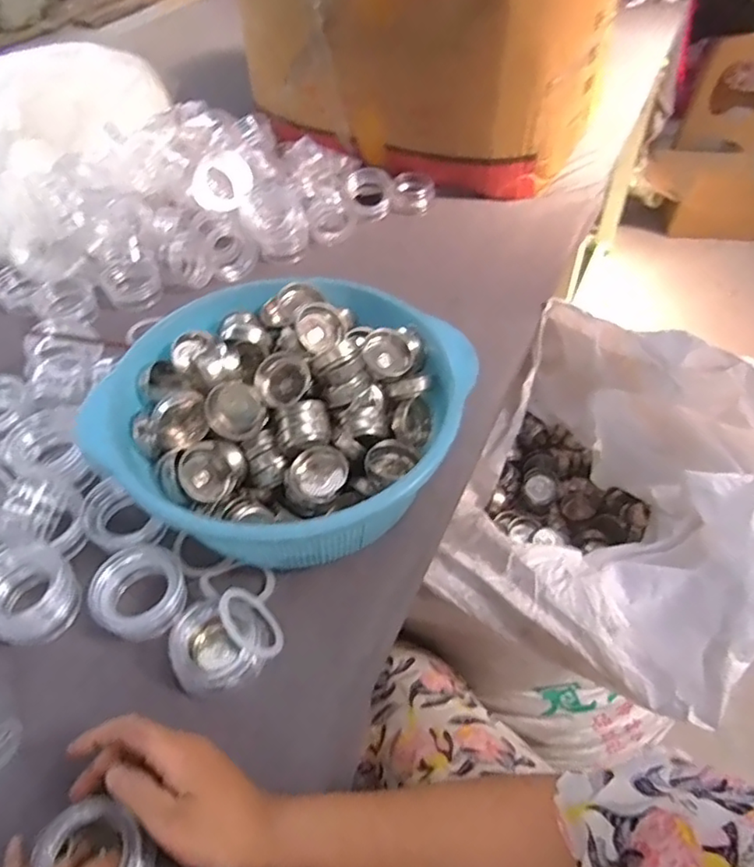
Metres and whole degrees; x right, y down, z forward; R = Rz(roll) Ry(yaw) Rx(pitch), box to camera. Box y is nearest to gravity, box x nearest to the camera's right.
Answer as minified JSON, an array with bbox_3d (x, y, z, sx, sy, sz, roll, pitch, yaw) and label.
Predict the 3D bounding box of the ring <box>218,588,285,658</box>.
[{"bbox_3d":[-0.094,0.142,0.449,0.007,0.052,0.060,-43,78,14],"label":"ring"}]

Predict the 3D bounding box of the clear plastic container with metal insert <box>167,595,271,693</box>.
[{"bbox_3d":[-0.118,0.157,0.449,0.065,0.030,0.064,1,49,4],"label":"clear plastic container with metal insert"}]

